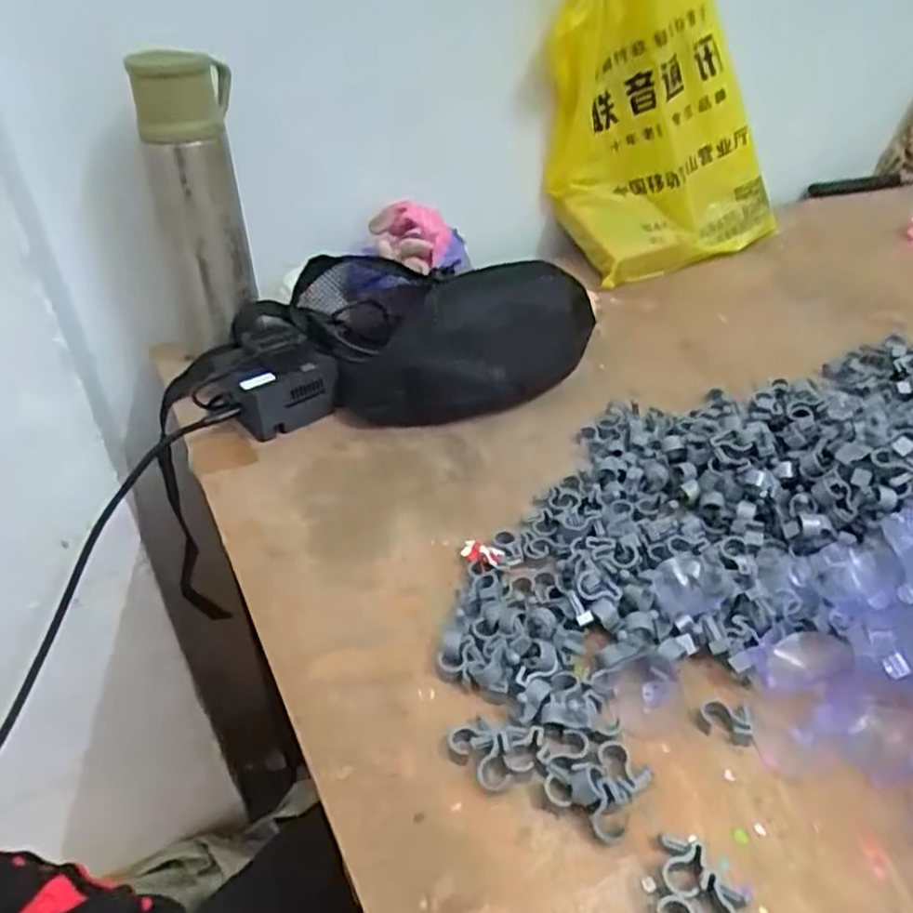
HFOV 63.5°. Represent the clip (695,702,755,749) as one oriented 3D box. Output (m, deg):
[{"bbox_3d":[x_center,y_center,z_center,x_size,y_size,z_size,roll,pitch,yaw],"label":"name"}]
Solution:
[{"bbox_3d":[0.129,0.129,0.357,0.025,0.006,0.019,7,38,11],"label":"clip"}]

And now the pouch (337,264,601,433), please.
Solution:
[{"bbox_3d":[0.016,-0.091,0.607,0.234,0.080,0.095,-22,41,-25],"label":"pouch"}]

